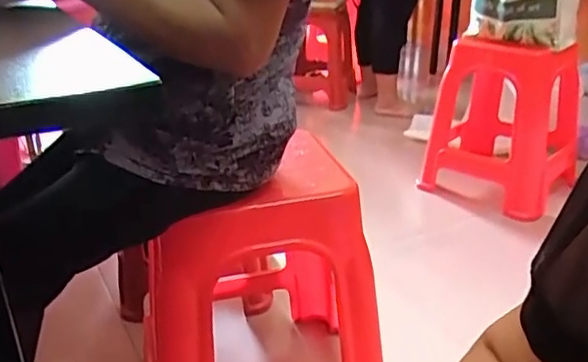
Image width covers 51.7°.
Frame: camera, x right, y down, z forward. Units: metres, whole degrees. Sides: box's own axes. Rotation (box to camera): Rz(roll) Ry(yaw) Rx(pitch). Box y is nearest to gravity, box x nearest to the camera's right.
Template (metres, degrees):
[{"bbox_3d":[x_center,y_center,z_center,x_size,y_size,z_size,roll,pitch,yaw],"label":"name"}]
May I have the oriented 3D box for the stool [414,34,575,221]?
[{"bbox_3d":[0.647,-0.197,1.846,0.355,0.450,0.407,19,31,38],"label":"stool"}]

